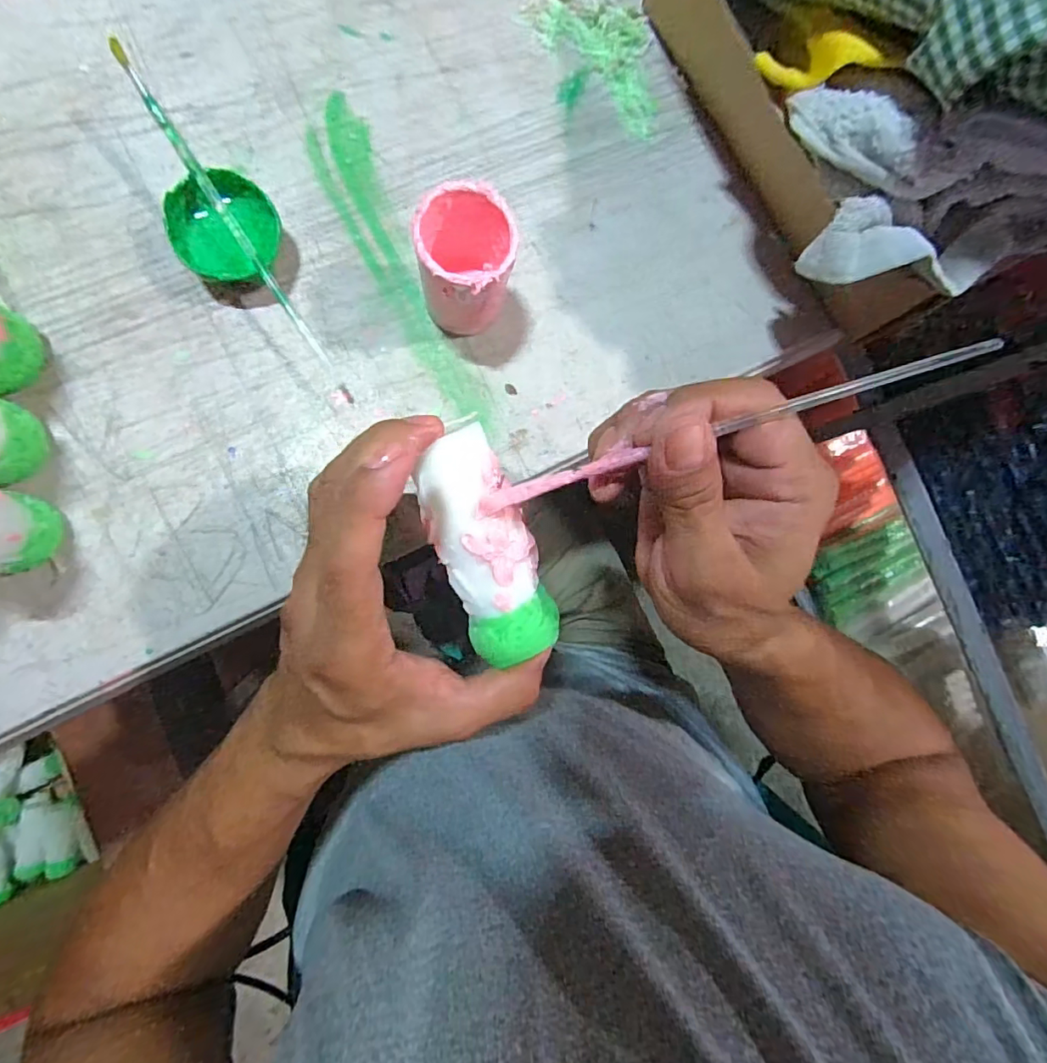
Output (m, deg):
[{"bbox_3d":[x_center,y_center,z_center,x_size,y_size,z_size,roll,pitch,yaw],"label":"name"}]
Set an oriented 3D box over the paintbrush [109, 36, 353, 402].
[{"bbox_3d":[-0.148,-0.155,0.274,0.006,0.012,0.194,-34,103,-9],"label":"paintbrush"}]

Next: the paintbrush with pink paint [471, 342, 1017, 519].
[{"bbox_3d":[0.068,-0.036,0.192,0.182,0.007,0.007,-16,87,14],"label":"paintbrush with pink paint"}]

